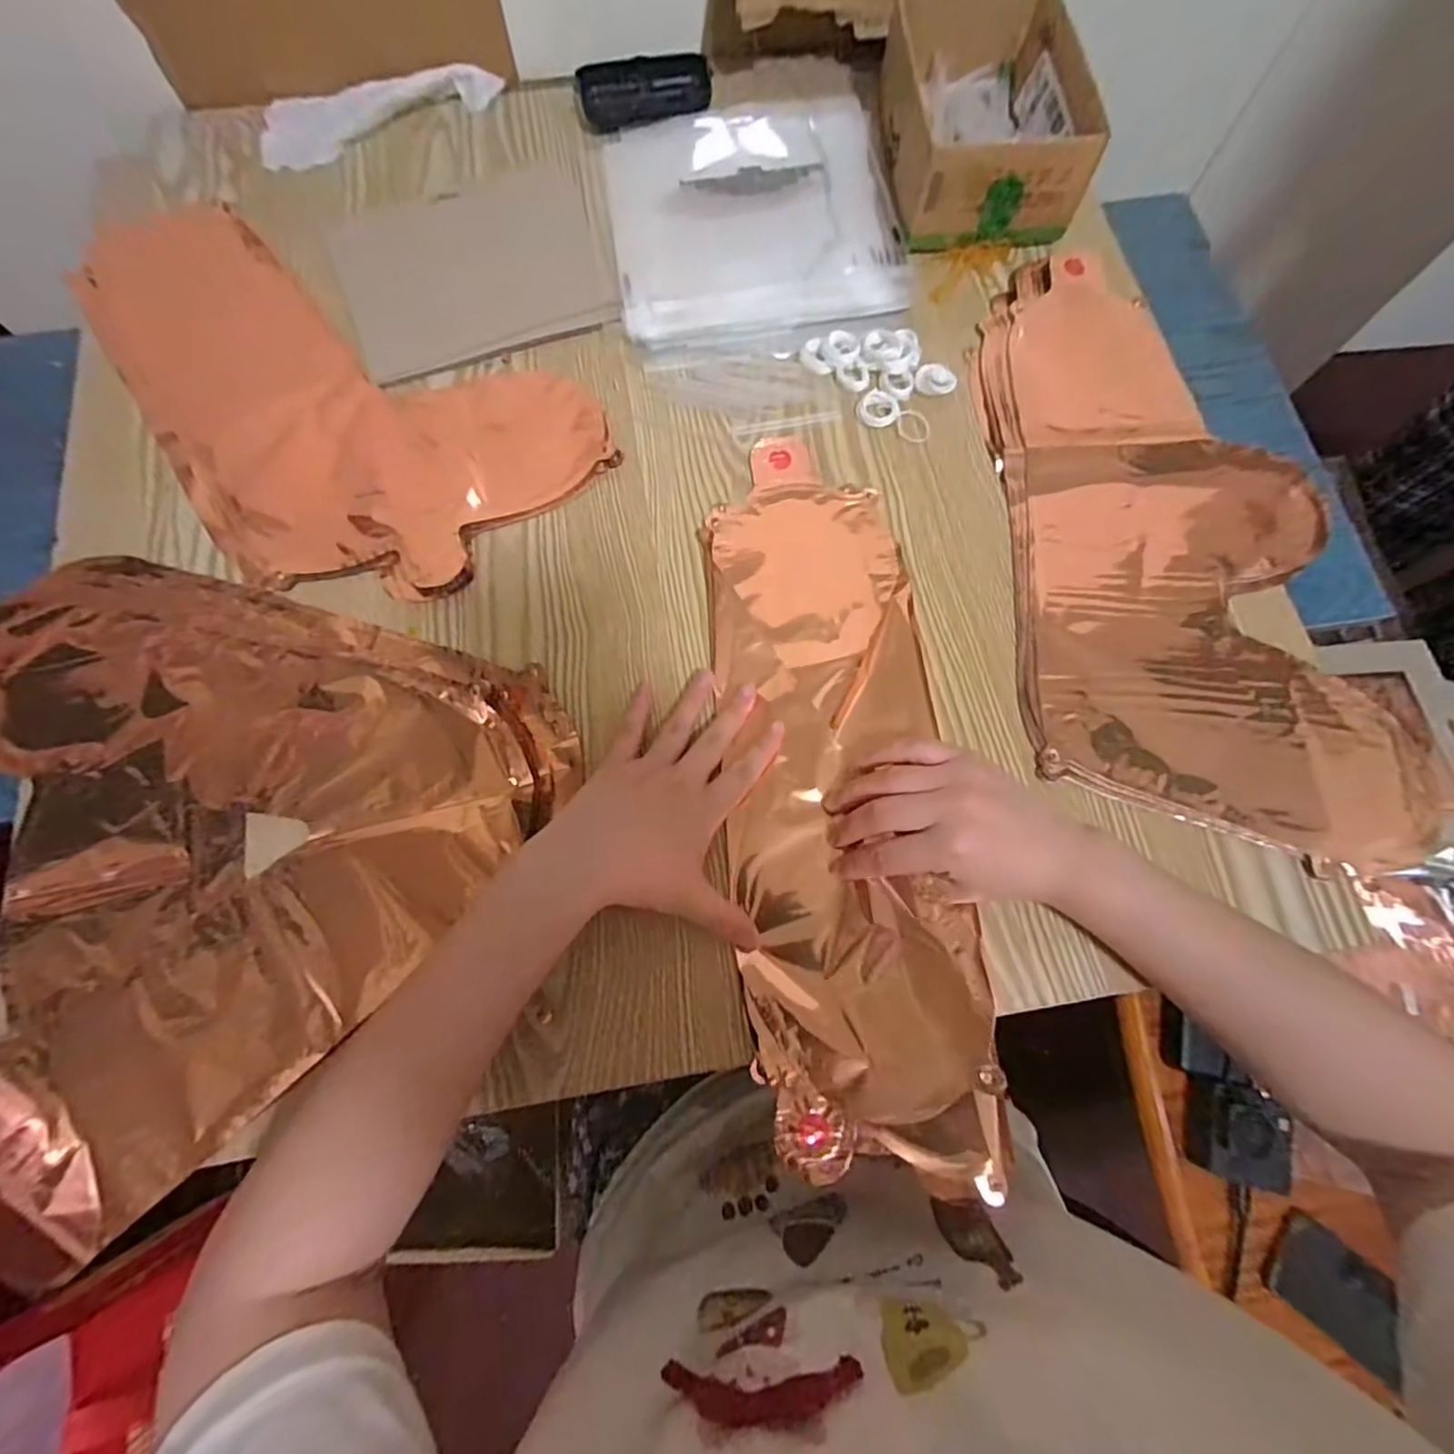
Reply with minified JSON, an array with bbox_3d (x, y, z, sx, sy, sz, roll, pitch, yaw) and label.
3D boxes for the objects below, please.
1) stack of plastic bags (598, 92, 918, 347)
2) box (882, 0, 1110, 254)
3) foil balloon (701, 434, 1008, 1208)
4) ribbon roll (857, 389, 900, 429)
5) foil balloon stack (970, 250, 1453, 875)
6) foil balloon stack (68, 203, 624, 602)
[{"bbox_3d":[0.021,-0.401,0.500,0.217,0.012,0.226,-8,74,-2],"label":"stack of plastic bags"},{"bbox_3d":[0.194,-0.467,0.486,0.130,0.062,0.197,0,73,1],"label":"box"},{"bbox_3d":[0.064,0.017,0.378,0.129,0.027,0.431,-5,72,-1],"label":"foil balloon"},{"bbox_3d":[0.107,-0.226,0.452,0.029,0.005,0.028,0,73,1],"label":"ribbon roll"},{"bbox_3d":[0.277,-0.126,0.417,0.225,0.015,0.438,-12,74,-3],"label":"foil balloon stack"},{"bbox_3d":[-0.318,-0.241,0.460,0.441,0.010,0.216,31,76,9],"label":"foil balloon stack"}]

